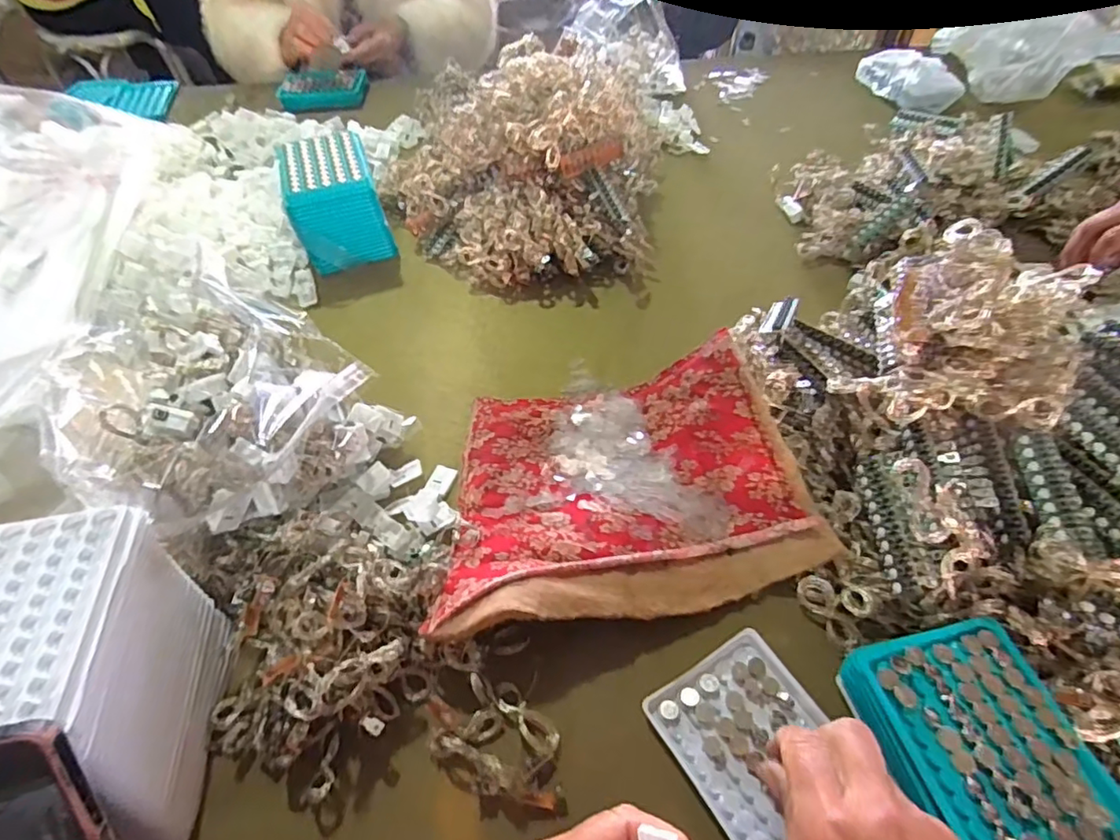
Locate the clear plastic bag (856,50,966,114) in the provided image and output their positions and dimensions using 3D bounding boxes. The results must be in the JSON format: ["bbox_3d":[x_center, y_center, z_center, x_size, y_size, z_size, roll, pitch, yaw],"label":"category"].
[{"bbox_3d":[0.551,-0.547,0.944,0.089,0.040,0.155,-12,52,-8],"label":"clear plastic bag"}]

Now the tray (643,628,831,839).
[{"bbox_3d":[0.122,0.202,0.361,0.094,0.015,0.121,-26,57,-18],"label":"tray"}]

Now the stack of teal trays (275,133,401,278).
[{"bbox_3d":[-0.252,-0.243,0.671,0.099,0.105,0.123,-21,53,-15],"label":"stack of teal trays"}]

